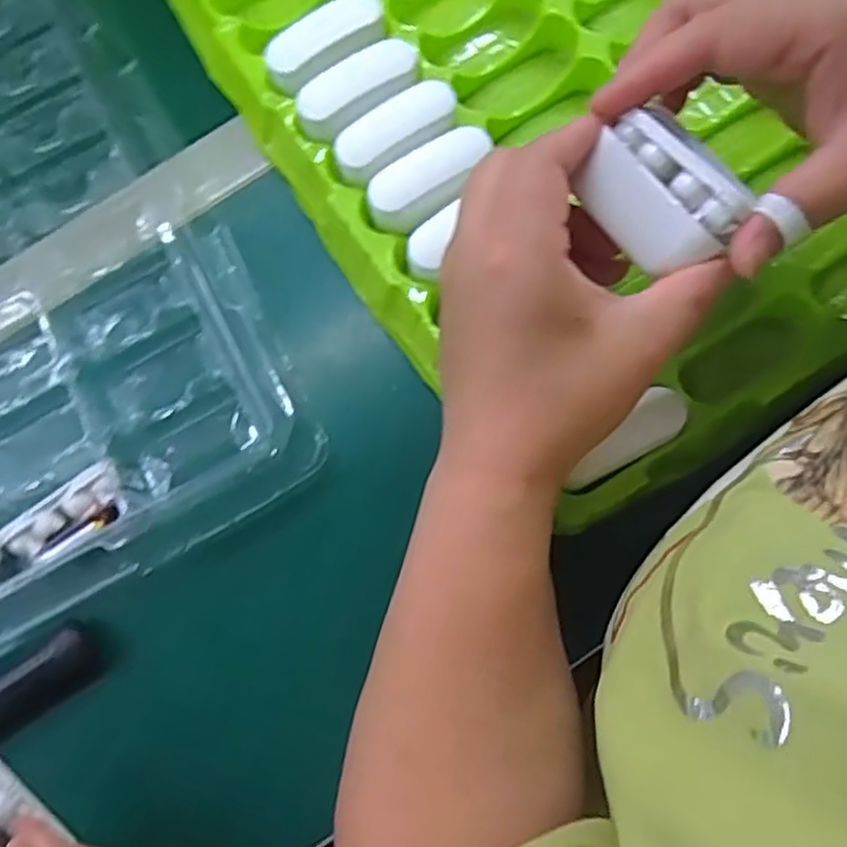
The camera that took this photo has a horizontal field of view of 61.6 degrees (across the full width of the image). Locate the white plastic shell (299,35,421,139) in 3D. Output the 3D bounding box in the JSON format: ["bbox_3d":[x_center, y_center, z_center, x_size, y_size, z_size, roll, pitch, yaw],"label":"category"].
[{"bbox_3d":[-0.031,-0.164,0.355,0.063,0.031,0.026,-26,77,-2],"label":"white plastic shell"}]

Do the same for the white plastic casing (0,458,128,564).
[{"bbox_3d":[-0.169,0.046,0.336,0.064,0.011,0.026,-33,77,-4],"label":"white plastic casing"}]

